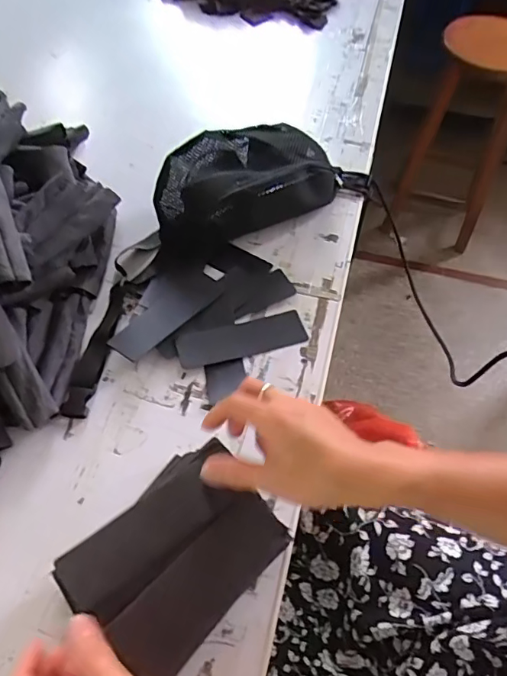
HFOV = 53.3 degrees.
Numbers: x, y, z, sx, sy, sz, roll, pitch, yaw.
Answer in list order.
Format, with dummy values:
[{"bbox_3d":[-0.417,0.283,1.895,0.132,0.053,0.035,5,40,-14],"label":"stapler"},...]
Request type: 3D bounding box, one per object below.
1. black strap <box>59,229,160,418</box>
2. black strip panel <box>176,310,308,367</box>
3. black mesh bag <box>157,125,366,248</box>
[{"bbox_3d":[-0.160,-0.027,0.584,0.042,0.018,0.255,8,56,3],"label":"black strap"},{"bbox_3d":[-0.013,0.001,0.581,0.147,0.005,0.047,-13,57,-11],"label":"black strip panel"},{"bbox_3d":[0.017,-0.215,0.679,0.310,0.081,0.128,-18,58,-14],"label":"black mesh bag"}]

